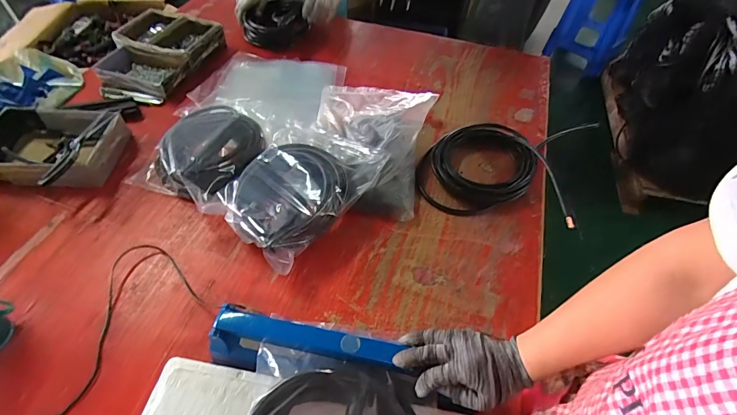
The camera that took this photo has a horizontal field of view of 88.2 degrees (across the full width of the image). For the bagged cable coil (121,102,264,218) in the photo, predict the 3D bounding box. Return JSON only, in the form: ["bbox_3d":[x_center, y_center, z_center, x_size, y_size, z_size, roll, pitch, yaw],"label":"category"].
[{"bbox_3d":[-0.342,-0.122,0.830,0.245,0.062,0.264,1,51,-2],"label":"bagged cable coil"}]

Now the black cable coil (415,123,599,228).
[{"bbox_3d":[0.307,-0.104,0.859,0.369,0.060,0.307,11,52,6],"label":"black cable coil"}]

